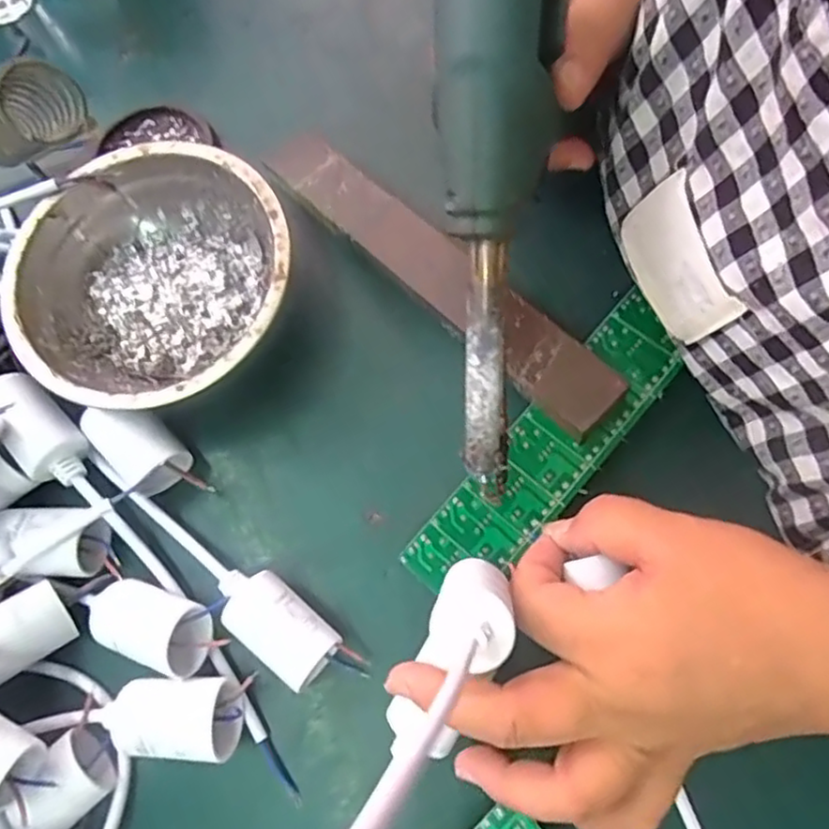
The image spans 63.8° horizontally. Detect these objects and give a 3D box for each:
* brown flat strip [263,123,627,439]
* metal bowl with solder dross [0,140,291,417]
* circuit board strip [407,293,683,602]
[{"bbox_3d":[0.007,-0.069,0.304,0.031,0.005,0.206,-44,71,-4],"label":"brown flat strip"},{"bbox_3d":[-0.119,-0.060,0.309,0.124,0.039,0.121,-1,73,4],"label":"metal bowl with solder dross"},{"bbox_3d":[0.058,0.013,0.283,0.037,0.004,0.154,39,81,18],"label":"circuit board strip"}]

